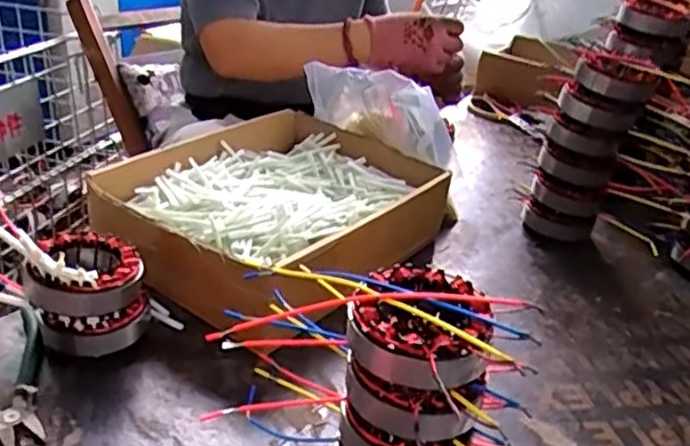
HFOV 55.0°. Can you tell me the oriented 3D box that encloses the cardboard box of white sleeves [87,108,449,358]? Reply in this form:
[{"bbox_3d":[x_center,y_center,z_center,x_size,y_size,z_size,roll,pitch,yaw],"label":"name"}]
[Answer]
[{"bbox_3d":[-0.065,-0.016,0.720,0.250,0.093,0.333,26,35,31],"label":"cardboard box of white sleeves"}]

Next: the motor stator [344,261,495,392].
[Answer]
[{"bbox_3d":[0.046,0.059,0.402,0.082,0.038,0.090,12,30,10],"label":"motor stator"}]

